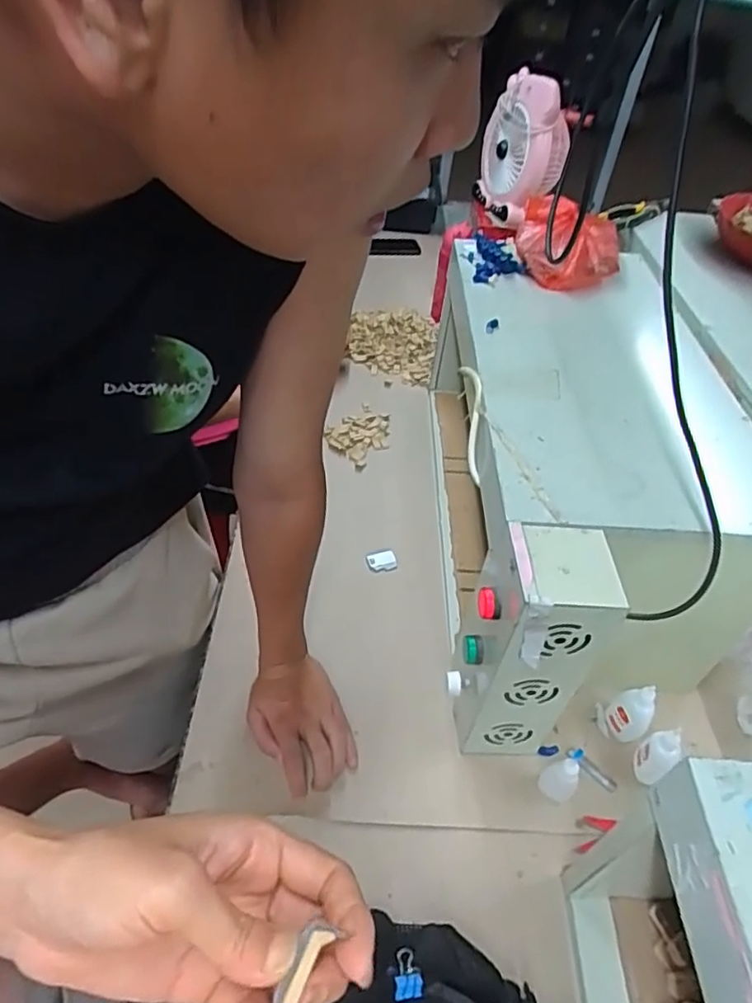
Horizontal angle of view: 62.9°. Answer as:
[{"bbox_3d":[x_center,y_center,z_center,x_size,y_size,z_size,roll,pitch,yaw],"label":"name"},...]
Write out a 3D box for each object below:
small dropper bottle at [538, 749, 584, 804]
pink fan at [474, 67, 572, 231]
[{"bbox_3d":[0.187,0.276,0.616,0.025,0.082,0.025,-9,47,-16],"label":"small dropper bottle"},{"bbox_3d":[0.348,-0.843,1.472,0.151,0.284,0.187,1,46,-6],"label":"pink fan"}]

